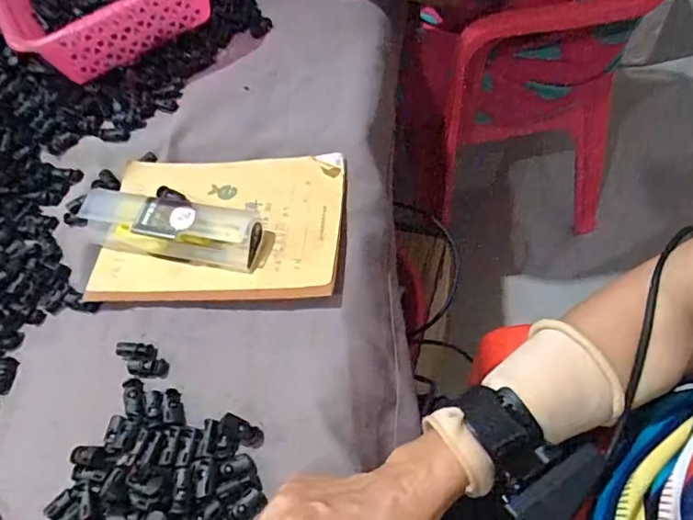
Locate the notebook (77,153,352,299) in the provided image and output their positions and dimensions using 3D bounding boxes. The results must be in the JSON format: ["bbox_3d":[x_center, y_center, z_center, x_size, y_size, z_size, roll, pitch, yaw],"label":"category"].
[{"bbox_3d":[-0.108,-0.032,0.465,0.205,0.010,0.145,-1,60,8],"label":"notebook"}]

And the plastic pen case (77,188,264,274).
[{"bbox_3d":[-0.149,-0.028,0.451,0.158,0.035,0.045,10,61,14],"label":"plastic pen case"}]

